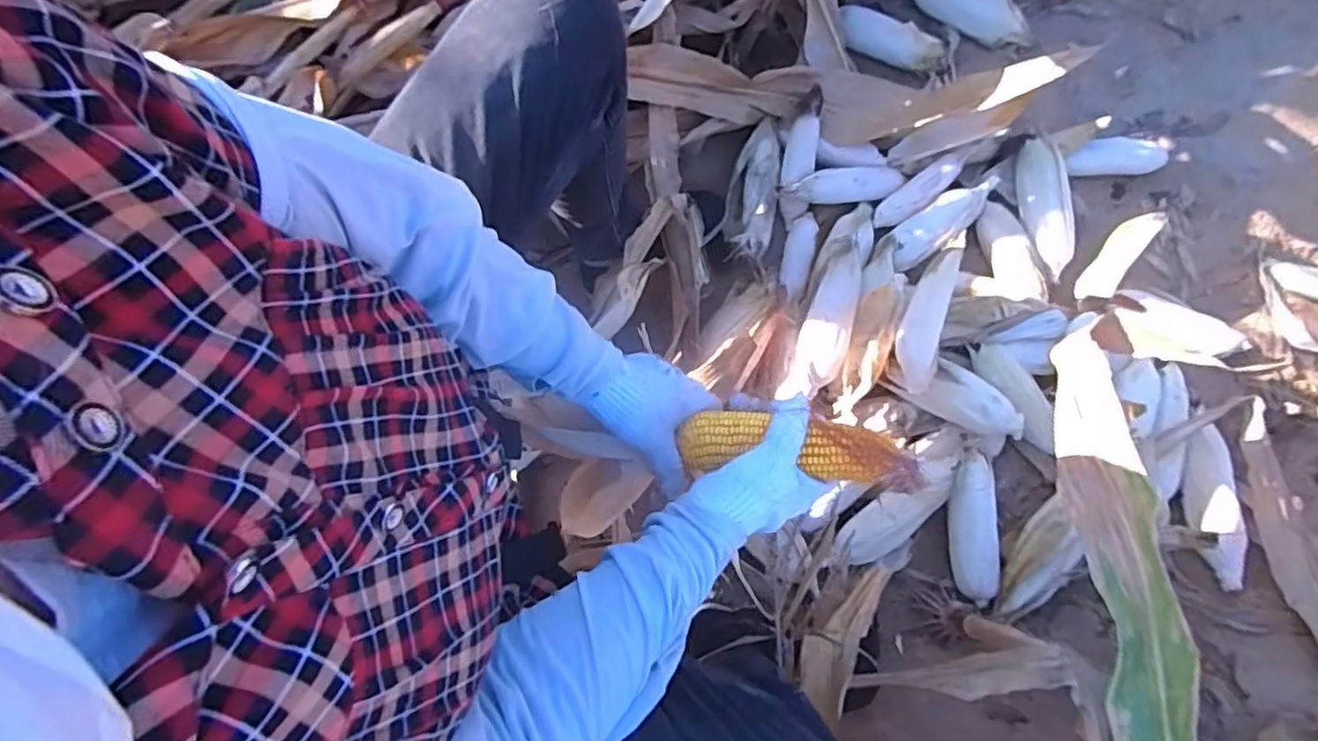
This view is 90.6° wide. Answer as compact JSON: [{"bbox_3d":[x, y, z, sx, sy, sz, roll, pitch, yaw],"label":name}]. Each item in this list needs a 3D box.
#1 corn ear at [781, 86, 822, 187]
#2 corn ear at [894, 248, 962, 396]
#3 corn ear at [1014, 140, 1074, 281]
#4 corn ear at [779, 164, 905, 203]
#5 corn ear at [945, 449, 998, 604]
[{"bbox_3d":[0.218,-0.348,0.991,0.051,0.041,0.153,14,90,2],"label":"corn ear"},{"bbox_3d":[0.339,-0.068,0.832,0.050,0.039,0.187,15,77,2],"label":"corn ear"},{"bbox_3d":[0.582,-0.239,0.991,0.073,0.054,0.216,4,76,-1],"label":"corn ear"},{"bbox_3d":[0.277,-0.285,0.982,0.192,0.041,0.054,-9,77,-4],"label":"corn ear"},{"bbox_3d":[0.418,0.209,0.867,0.060,0.046,0.197,-2,77,-2],"label":"corn ear"}]

